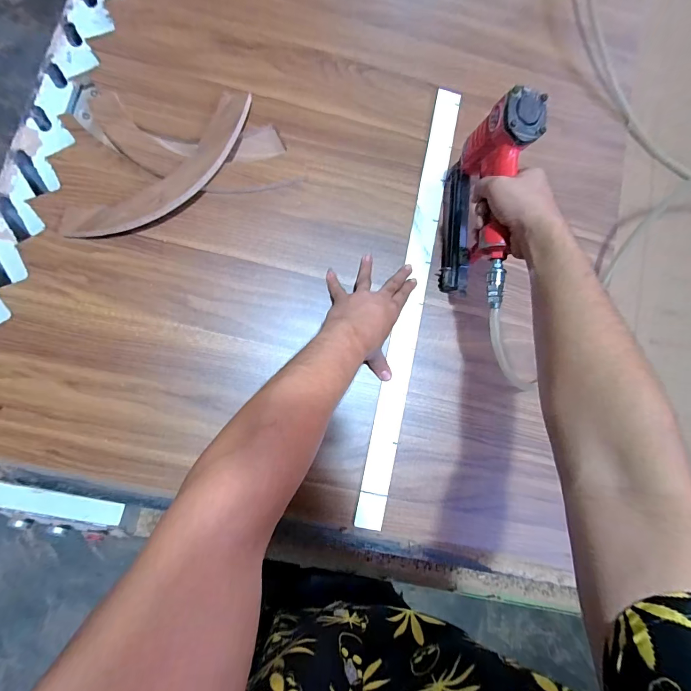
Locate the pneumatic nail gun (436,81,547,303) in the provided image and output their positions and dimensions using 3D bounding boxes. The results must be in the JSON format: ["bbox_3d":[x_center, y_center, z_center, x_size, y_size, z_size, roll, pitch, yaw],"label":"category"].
[{"bbox_3d":[0.194,-0.174,0.495,0.058,0.176,0.240,4,83,-5],"label":"pneumatic nail gun"}]

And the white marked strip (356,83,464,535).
[{"bbox_3d":[0.107,-0.081,0.570,0.046,0.010,0.709,12,83,-4],"label":"white marked strip"}]

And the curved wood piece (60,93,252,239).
[{"bbox_3d":[-0.266,-0.260,0.542,0.335,0.027,0.092,-42,89,-8],"label":"curved wood piece"}]

